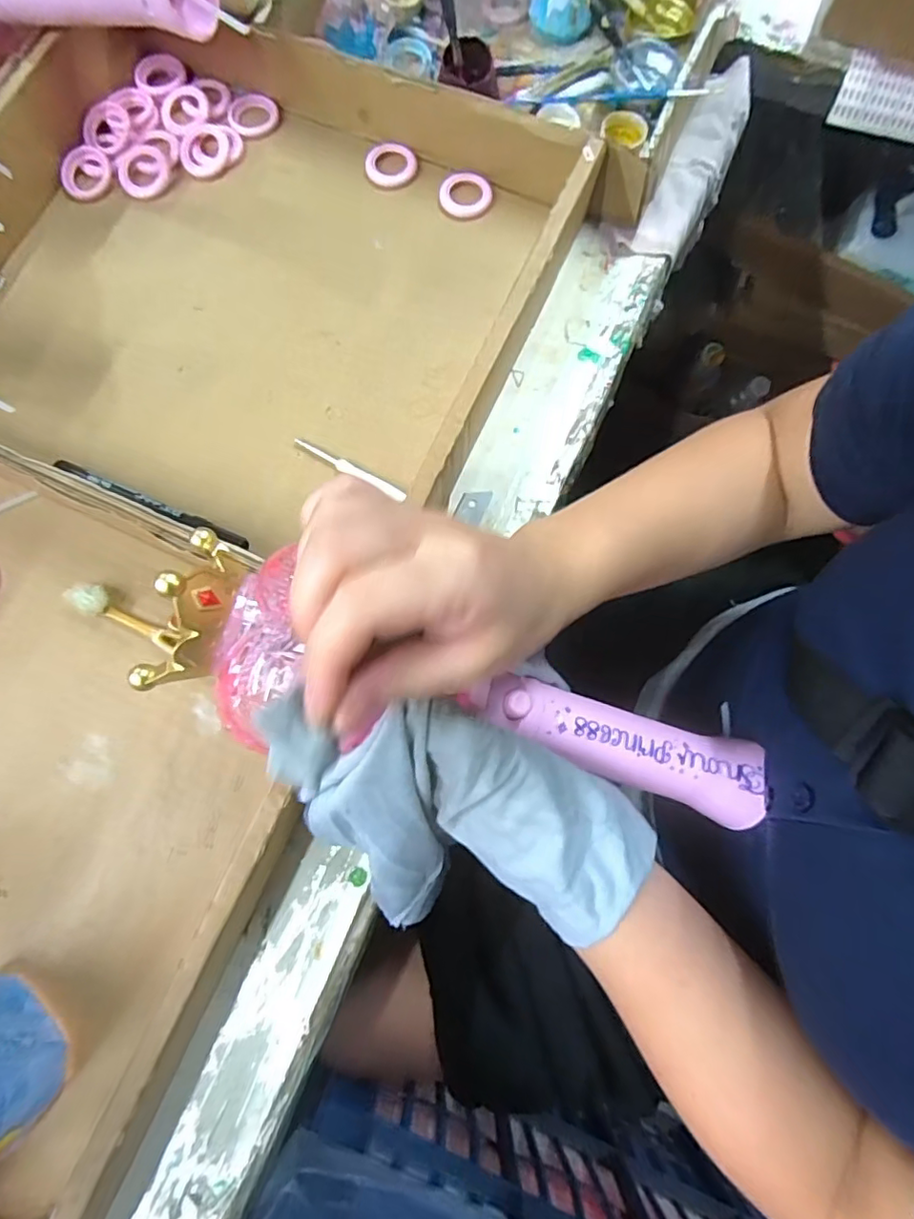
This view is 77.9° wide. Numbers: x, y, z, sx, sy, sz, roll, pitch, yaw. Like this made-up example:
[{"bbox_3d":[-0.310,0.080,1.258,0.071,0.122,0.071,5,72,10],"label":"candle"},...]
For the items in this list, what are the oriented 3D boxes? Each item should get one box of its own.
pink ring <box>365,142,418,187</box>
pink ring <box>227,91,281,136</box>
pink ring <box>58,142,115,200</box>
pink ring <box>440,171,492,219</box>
[{"bbox_3d":[-0.048,-0.326,0.413,0.037,0.007,0.033,35,80,6],"label":"pink ring"},{"bbox_3d":[-0.153,-0.371,0.421,0.037,0.006,0.037,0,78,-1],"label":"pink ring"},{"bbox_3d":[-0.270,-0.319,0.410,0.037,0.005,0.043,-30,80,-7],"label":"pink ring"},{"bbox_3d":[0.006,-0.299,0.407,0.038,0.009,0.033,-3,78,-2],"label":"pink ring"}]

